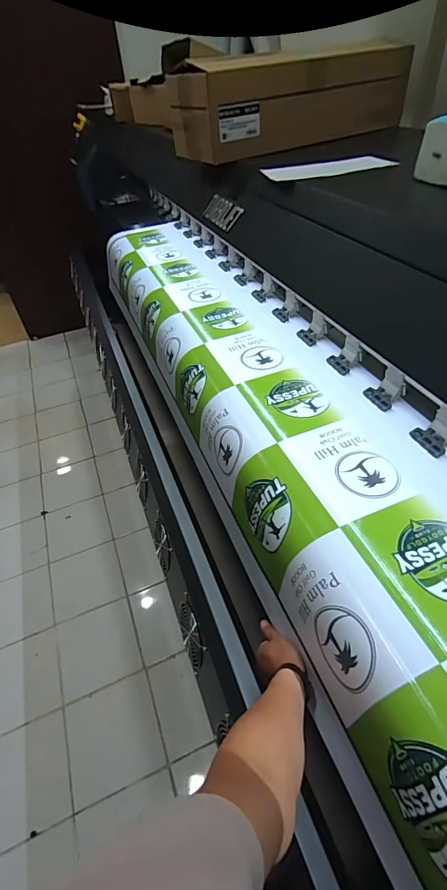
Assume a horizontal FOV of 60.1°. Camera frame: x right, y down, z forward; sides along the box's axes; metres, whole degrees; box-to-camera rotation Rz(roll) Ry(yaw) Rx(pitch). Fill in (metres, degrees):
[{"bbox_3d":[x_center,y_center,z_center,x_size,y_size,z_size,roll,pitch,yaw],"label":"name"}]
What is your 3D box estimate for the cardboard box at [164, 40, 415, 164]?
[{"bbox_3d":[0.143,-0.729,0.817,0.488,0.136,0.183,-26,48,-19],"label":"cardboard box"}]

